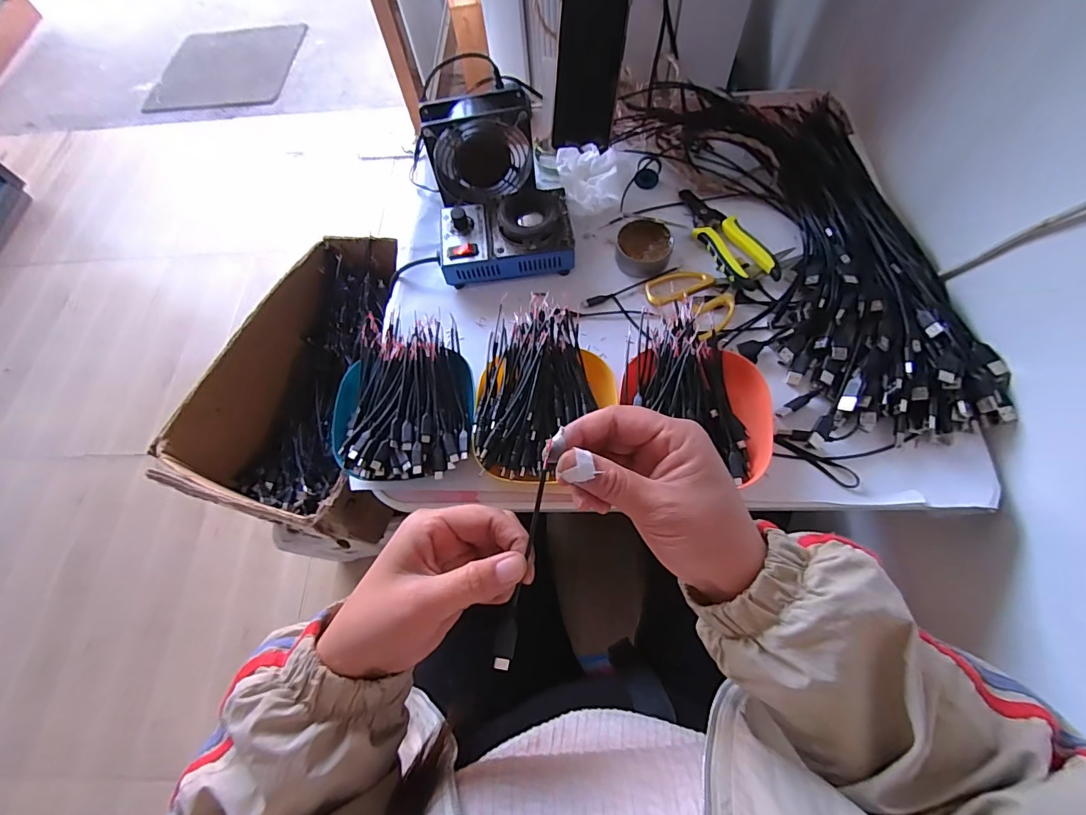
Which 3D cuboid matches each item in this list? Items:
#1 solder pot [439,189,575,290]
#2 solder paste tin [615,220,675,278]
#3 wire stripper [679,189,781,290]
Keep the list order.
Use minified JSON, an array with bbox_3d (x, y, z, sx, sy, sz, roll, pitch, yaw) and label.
[{"bbox_3d":[-0.045,-0.202,0.543,0.151,0.060,0.096,-9,66,0],"label":"solder pot"},{"bbox_3d":[0.117,-0.185,0.542,0.063,0.027,0.053,10,68,8],"label":"solder paste tin"},{"bbox_3d":[0.208,-0.202,0.541,0.053,0.013,0.164,-22,67,-5],"label":"wire stripper"}]

